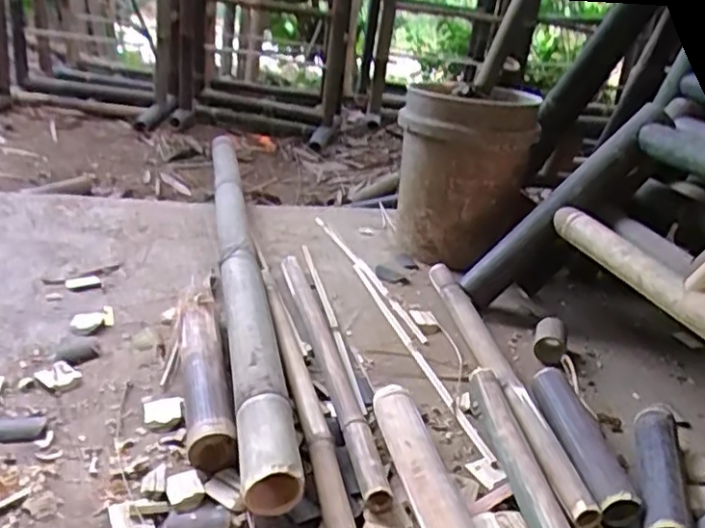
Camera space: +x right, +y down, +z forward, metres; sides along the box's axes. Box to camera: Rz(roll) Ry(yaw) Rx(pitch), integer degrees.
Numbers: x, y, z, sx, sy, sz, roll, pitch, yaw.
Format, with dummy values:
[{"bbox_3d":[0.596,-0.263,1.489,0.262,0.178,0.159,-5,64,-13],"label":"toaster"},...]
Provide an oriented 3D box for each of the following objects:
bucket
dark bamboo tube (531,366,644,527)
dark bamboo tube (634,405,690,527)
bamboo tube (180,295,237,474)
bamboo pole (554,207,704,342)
[{"bbox_3d":[0.257,-0.210,1.493,0.311,0.361,0.284,11,27,8],"label":"bucket"},{"bbox_3d":[0.311,0.244,0.898,0.058,0.056,0.259,4,27,-7],"label":"dark bamboo tube"},{"bbox_3d":[0.404,0.278,0.857,0.056,0.058,0.260,14,27,14],"label":"dark bamboo tube"},{"bbox_3d":[-0.221,0.153,0.953,0.063,0.069,0.368,-1,28,-16],"label":"bamboo tube"},{"bbox_3d":[0.484,0.040,0.990,0.046,0.061,0.553,-4,28,-21],"label":"bamboo pole"}]

